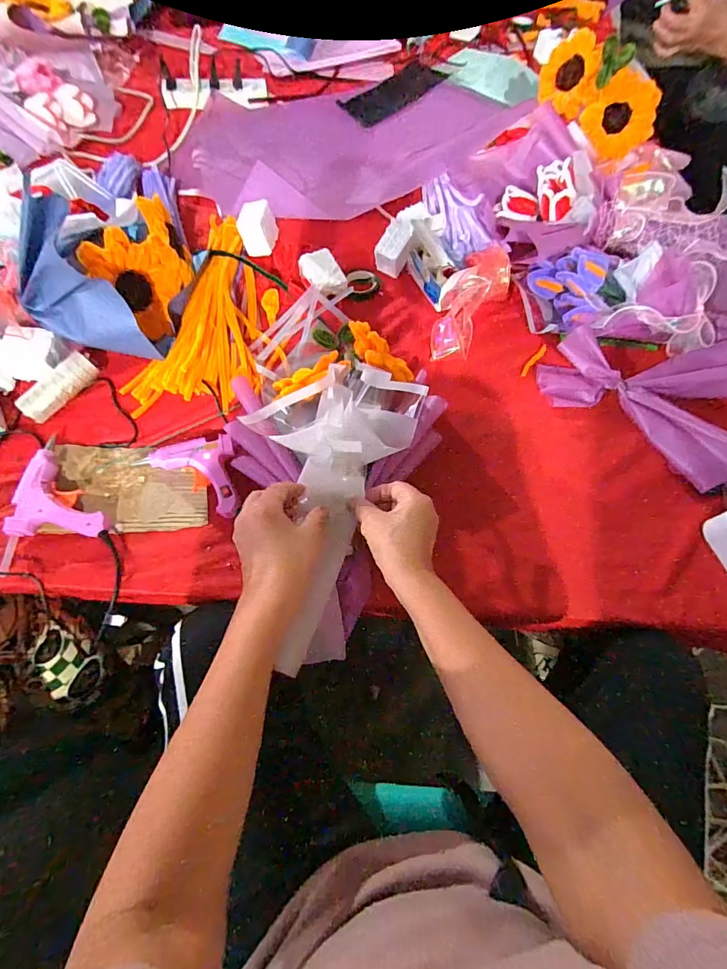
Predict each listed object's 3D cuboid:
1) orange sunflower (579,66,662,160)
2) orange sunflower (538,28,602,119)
[{"bbox_3d":[0.400,-0.571,0.667,0.114,0.100,0.023,-5,66,-6],"label":"orange sunflower"},{"bbox_3d":[0.327,-0.642,0.680,0.018,0.089,0.125,-2,73,-38],"label":"orange sunflower"}]

